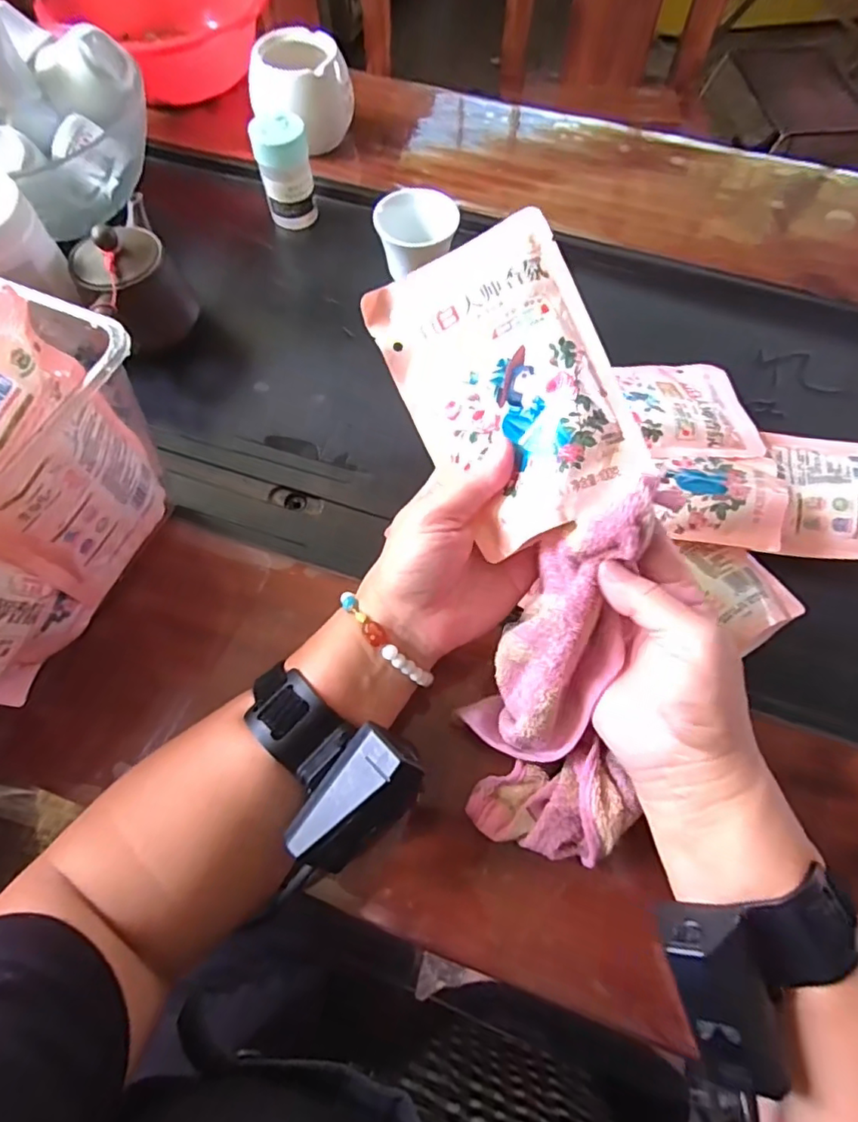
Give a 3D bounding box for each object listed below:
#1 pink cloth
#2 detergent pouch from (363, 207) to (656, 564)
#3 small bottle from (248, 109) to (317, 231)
[{"bbox_3d":[0.072,0.062,0.298,0.085,0.041,0.201,8,103,3],"label":"pink cloth"},{"bbox_3d":[0.041,-0.094,0.299,0.104,0.019,0.162,-26,81,14],"label":"detergent pouch"},{"bbox_3d":[-0.134,-0.362,0.529,0.048,0.085,0.041,-12,66,-6],"label":"small bottle"}]

